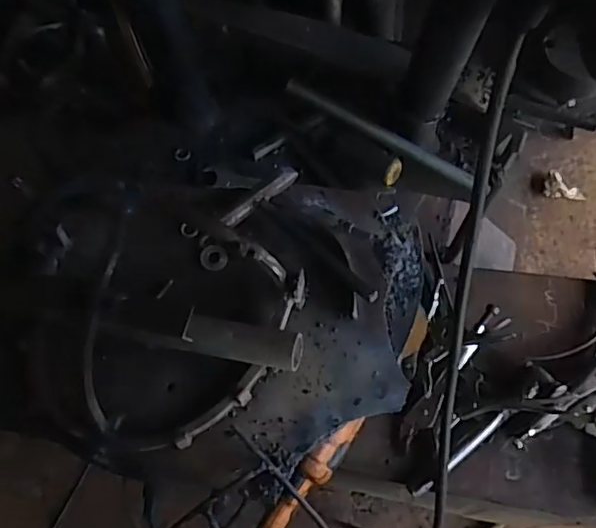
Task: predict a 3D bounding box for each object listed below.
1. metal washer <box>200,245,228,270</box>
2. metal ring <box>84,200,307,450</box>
[{"bbox_3d":[-0.083,-0.007,0.590,0.027,0.005,0.027,-3,64,6],"label":"metal washer"},{"bbox_3d":[-0.083,0.060,0.488,0.153,0.109,0.173,5,65,10],"label":"metal ring"}]

